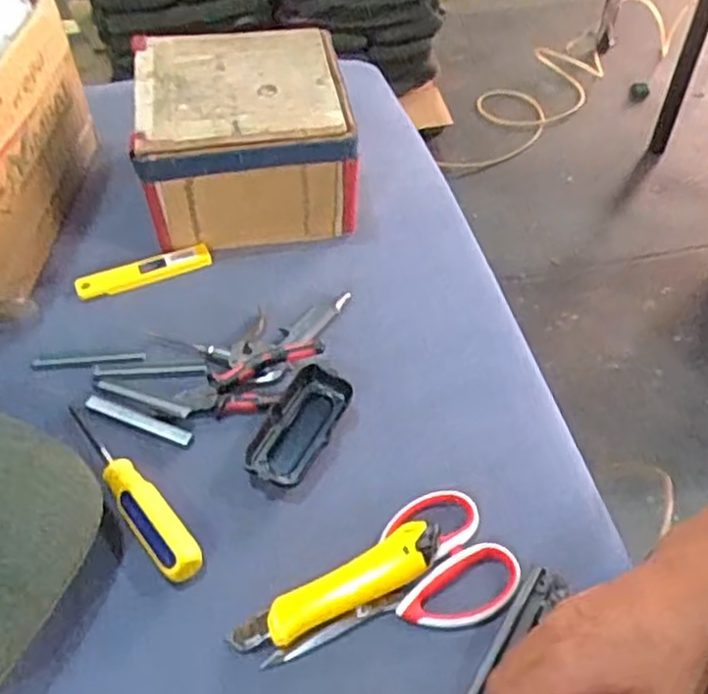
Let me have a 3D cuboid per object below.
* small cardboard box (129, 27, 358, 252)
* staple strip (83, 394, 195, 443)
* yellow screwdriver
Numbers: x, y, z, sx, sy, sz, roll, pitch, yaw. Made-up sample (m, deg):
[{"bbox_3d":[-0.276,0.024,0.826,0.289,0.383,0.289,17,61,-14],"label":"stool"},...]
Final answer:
[{"bbox_3d":[-0.117,-0.225,0.779,0.212,0.132,0.208,-7,50,-8],"label":"small cardboard box"},{"bbox_3d":[-0.186,0.061,0.617,0.103,0.004,0.012,19,51,13],"label":"staple strip"},{"bbox_3d":[-0.178,0.109,0.563,0.031,0.018,0.183,-31,57,-26],"label":"yellow screwdriver"}]

